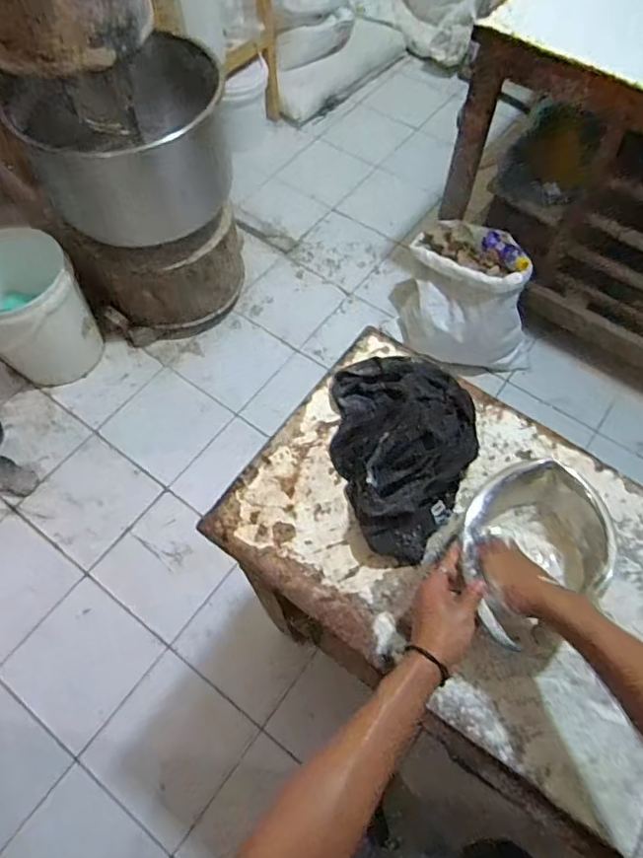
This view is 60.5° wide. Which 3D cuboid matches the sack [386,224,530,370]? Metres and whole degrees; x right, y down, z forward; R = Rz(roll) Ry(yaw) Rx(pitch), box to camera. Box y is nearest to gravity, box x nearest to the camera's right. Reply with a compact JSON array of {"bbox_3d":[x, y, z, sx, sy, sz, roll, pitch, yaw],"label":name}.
[{"bbox_3d":[0.419,-0.386,1.631,0.292,0.345,0.397,-25,65,-12],"label":"sack"}]

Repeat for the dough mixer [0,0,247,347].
[{"bbox_3d":[-0.596,-0.809,1.447,0.474,1.000,0.716,-34,67,-16],"label":"dough mixer"}]

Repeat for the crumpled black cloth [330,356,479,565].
[{"bbox_3d":[0.108,0.022,0.705,0.186,0.075,0.273,1,62,1],"label":"crumpled black cloth"}]

